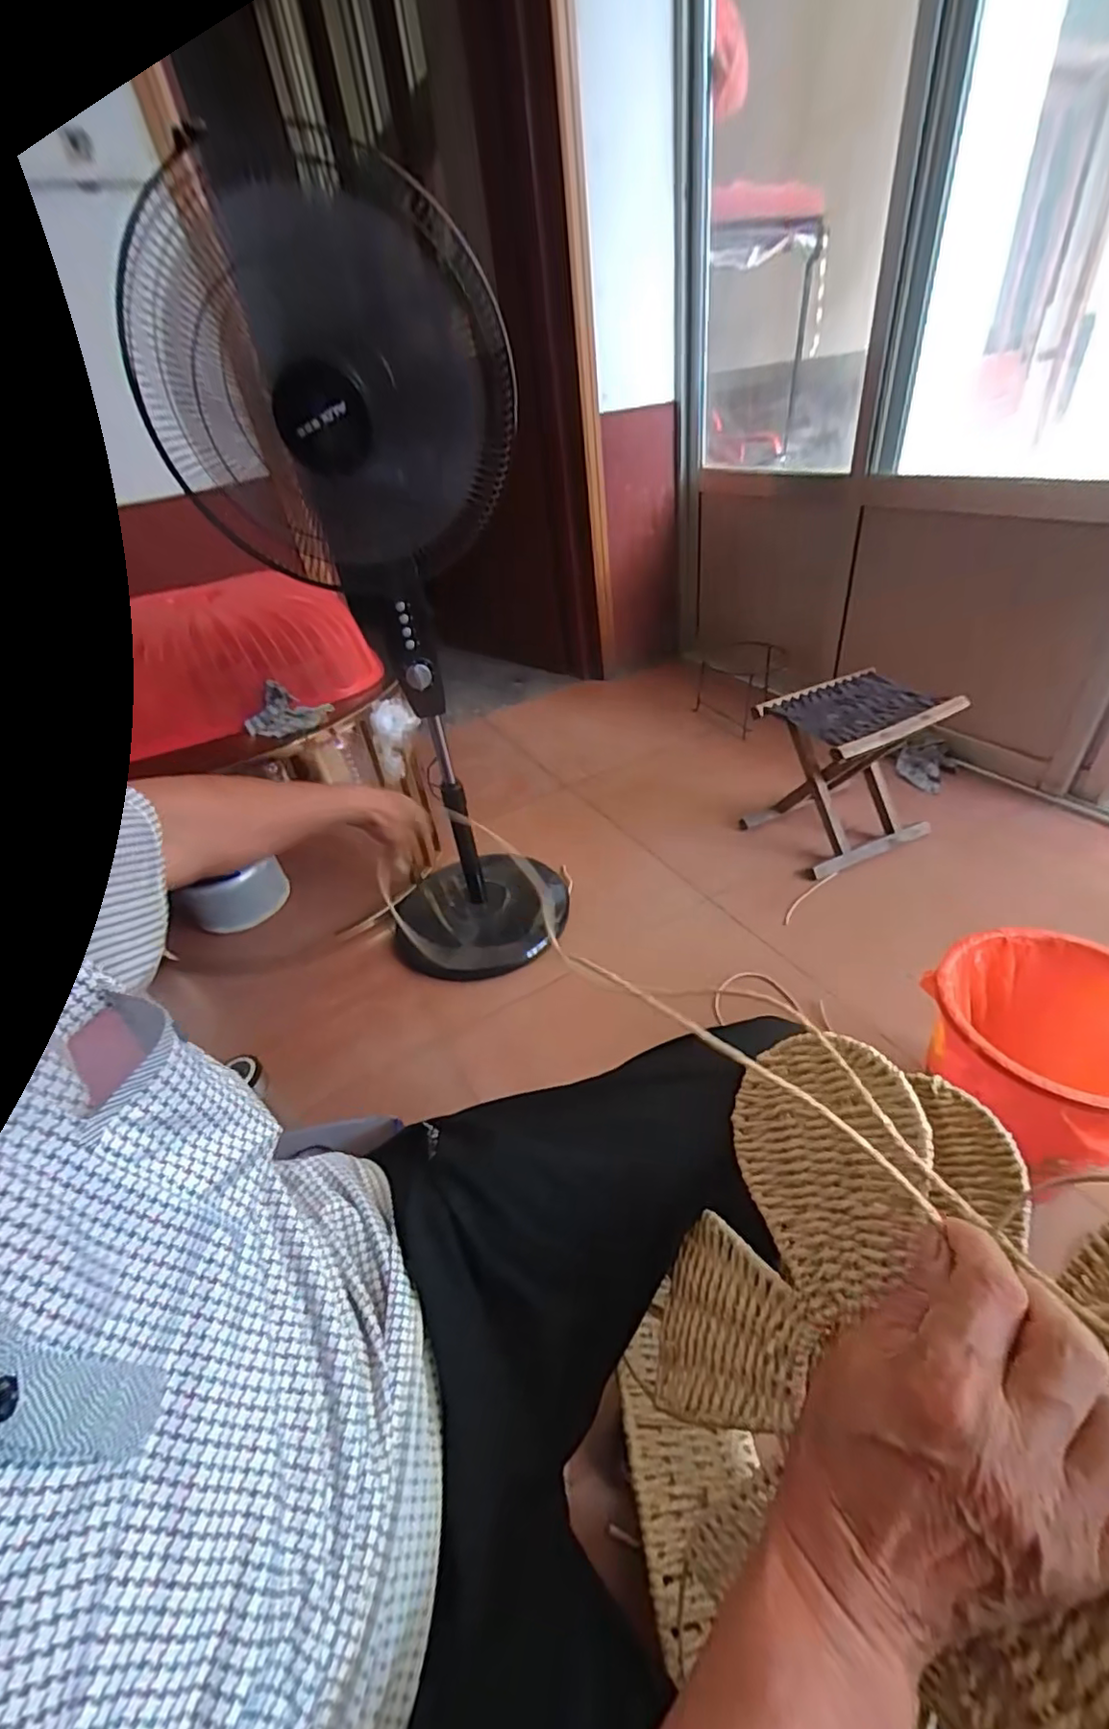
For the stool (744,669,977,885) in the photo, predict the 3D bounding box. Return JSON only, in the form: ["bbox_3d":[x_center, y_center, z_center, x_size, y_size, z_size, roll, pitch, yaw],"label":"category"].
[{"bbox_3d":[0.625,-0.209,1.315,0.311,0.298,0.267,-20,36,-17],"label":"stool"}]

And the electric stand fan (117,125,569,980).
[{"bbox_3d":[-0.195,-0.226,0.991,0.372,1.060,0.327,-9,34,-1],"label":"electric stand fan"}]

